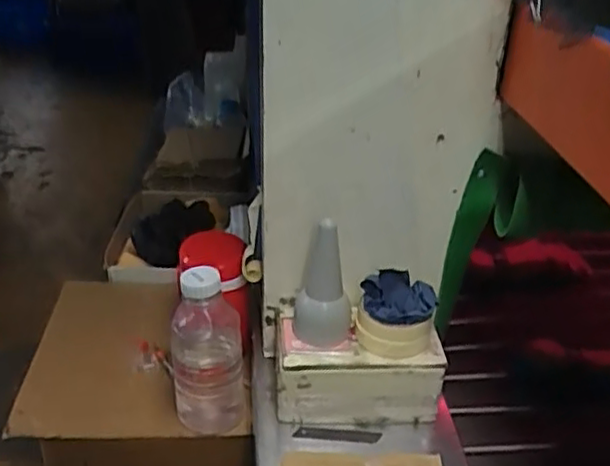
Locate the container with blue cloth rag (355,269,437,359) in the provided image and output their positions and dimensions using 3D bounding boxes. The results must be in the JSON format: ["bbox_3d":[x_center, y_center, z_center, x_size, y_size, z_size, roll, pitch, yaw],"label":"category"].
[{"bbox_3d":[0.108,0.092,0.778,0.092,0.079,0.073,7,30,8],"label":"container with blue cloth rag"}]

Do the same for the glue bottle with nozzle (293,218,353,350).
[{"bbox_3d":[0.024,0.059,0.778,0.069,0.156,0.060,5,30,4],"label":"glue bottle with nozzle"}]

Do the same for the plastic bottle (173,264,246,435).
[{"bbox_3d":[-0.123,0.160,0.853,0.088,0.241,0.067,-1,30,-7],"label":"plastic bottle"}]

